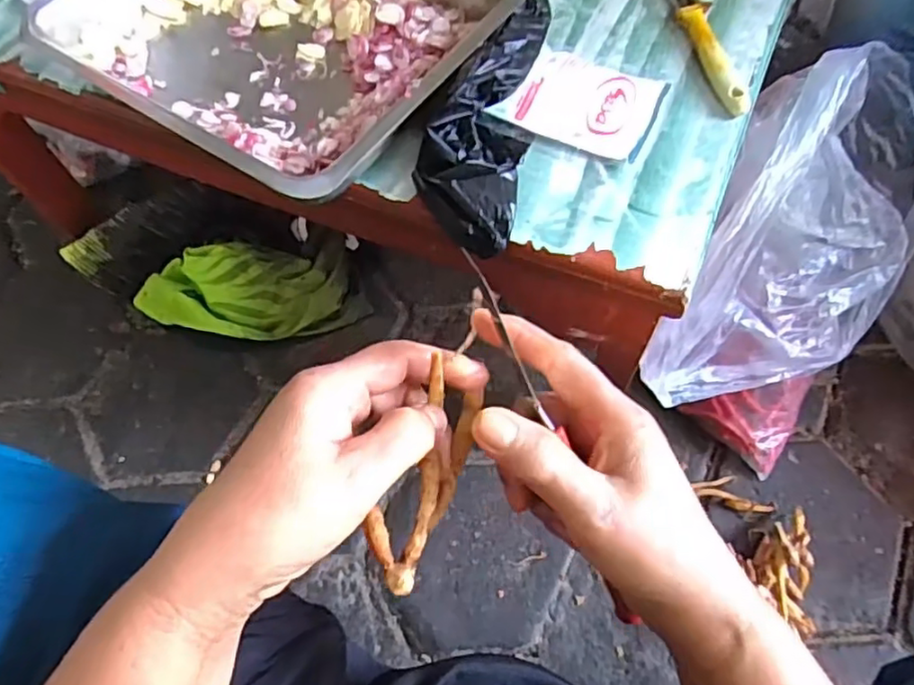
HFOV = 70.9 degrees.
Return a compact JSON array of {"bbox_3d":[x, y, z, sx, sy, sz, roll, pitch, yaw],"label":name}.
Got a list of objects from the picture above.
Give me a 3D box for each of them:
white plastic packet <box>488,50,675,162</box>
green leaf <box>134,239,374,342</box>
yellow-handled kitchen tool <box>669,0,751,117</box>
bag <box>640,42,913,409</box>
[{"bbox_3d":[0.097,-0.187,0.492,0.111,0.020,0.082,22,66,12],"label":"white plastic packet"},{"bbox_3d":[-0.255,-0.064,0.800,0.278,0.081,0.112,0,64,2],"label":"green leaf"},{"bbox_3d":[0.200,-0.249,0.517,0.024,0.015,0.173,-9,64,-3],"label":"yellow-handled kitchen tool"},{"bbox_3d":[0.326,-0.088,0.581,0.196,0.222,0.293,23,66,15],"label":"bag"}]

